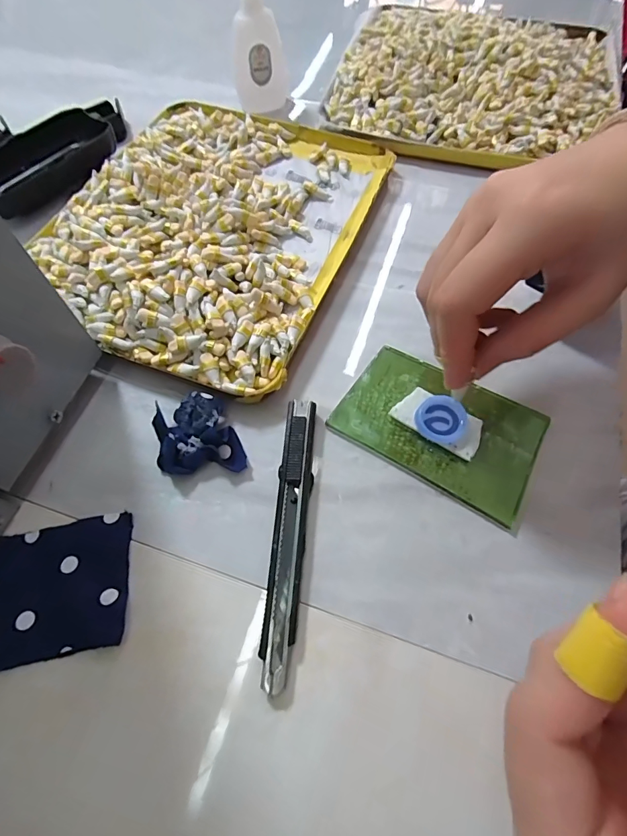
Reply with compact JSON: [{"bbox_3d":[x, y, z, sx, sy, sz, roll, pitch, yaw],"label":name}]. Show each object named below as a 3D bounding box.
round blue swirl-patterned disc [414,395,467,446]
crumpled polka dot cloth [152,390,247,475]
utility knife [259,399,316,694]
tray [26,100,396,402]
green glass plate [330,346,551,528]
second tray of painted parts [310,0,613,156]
[{"bbox_3d":[0.069,0.001,0.225,0.026,0.004,0.027,0,64,0],"label":"round blue swirl-patterned disc"},{"bbox_3d":[-0.061,0.009,0.220,0.043,0.016,0.041,-9,64,-4],"label":"crumpled polka dot cloth"},{"bbox_3d":[-0.011,0.052,0.202,0.015,0.011,0.132,4,64,2],"label":"utility knife"},{"bbox_3d":[-0.071,-0.139,0.287,0.192,0.028,0.241,19,65,10],"label":"tray"},{"bbox_3d":[0.070,0.004,0.228,0.103,0.007,0.067,31,68,15],"label":"green glass plate"},{"bbox_3d":[0.140,-0.304,0.368,0.232,0.033,0.219,14,64,7],"label":"second tray of painted parts"}]

